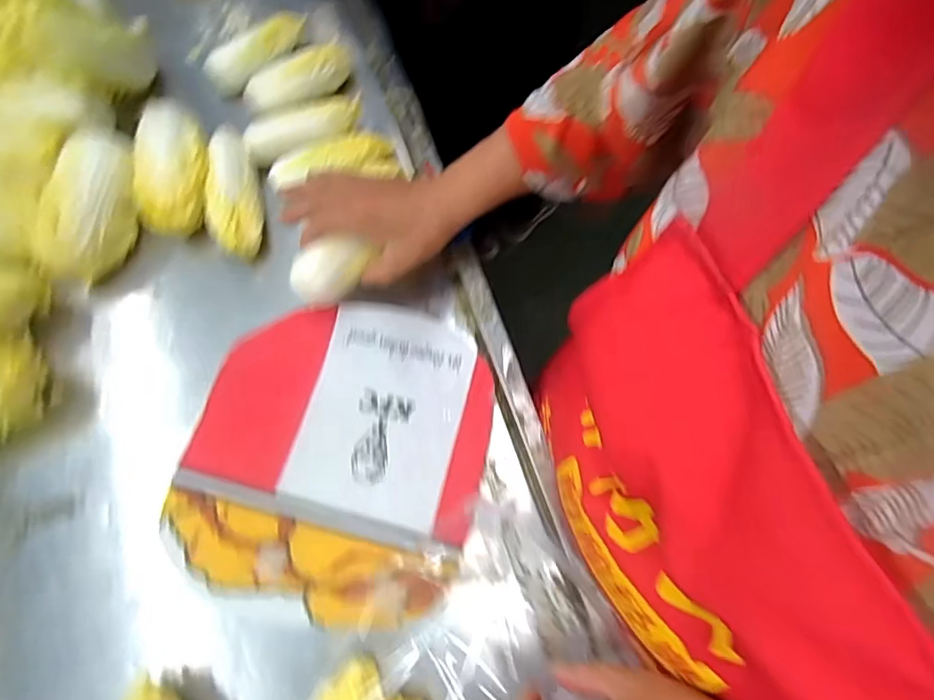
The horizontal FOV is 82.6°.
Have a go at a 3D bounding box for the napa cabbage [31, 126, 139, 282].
[{"bbox_3d":[-0.361,-0.136,0.517,0.080,0.072,0.134,1,71,0],"label":"napa cabbage"}]

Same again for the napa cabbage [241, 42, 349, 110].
[{"bbox_3d":[-0.179,-0.292,0.572,0.120,0.034,0.041,-40,76,-13],"label":"napa cabbage"}]

